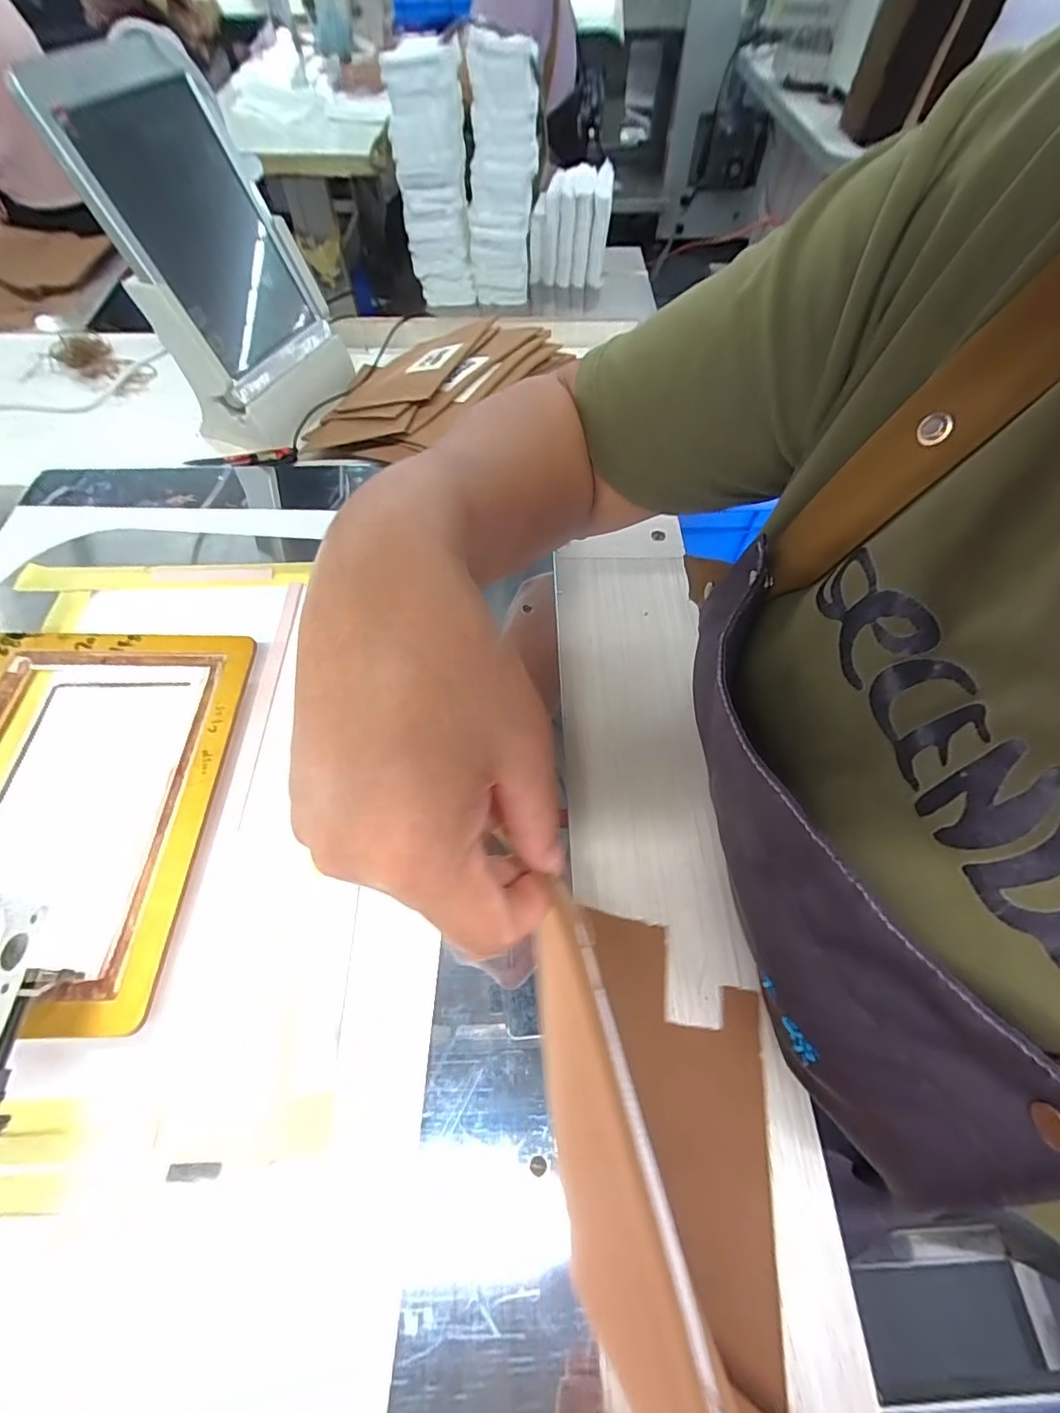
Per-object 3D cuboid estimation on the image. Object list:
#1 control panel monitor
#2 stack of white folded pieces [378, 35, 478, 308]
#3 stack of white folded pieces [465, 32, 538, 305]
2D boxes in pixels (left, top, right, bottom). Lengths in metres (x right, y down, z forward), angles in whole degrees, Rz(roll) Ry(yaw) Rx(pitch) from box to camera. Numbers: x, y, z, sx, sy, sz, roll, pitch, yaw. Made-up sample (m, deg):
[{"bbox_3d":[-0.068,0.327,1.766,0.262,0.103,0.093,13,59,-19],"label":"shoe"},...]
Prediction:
[{"bbox_3d":[-0.277,-0.386,0.464,0.061,0.264,0.157,6,49,33],"label":"control panel monitor"},{"bbox_3d":[-0.228,-1.246,1.263,0.165,0.401,0.233,-9,61,-6],"label":"stack of white folded pieces"},{"bbox_3d":[-0.065,-1.245,1.260,0.164,0.420,0.170,0,61,-1],"label":"stack of white folded pieces"}]

